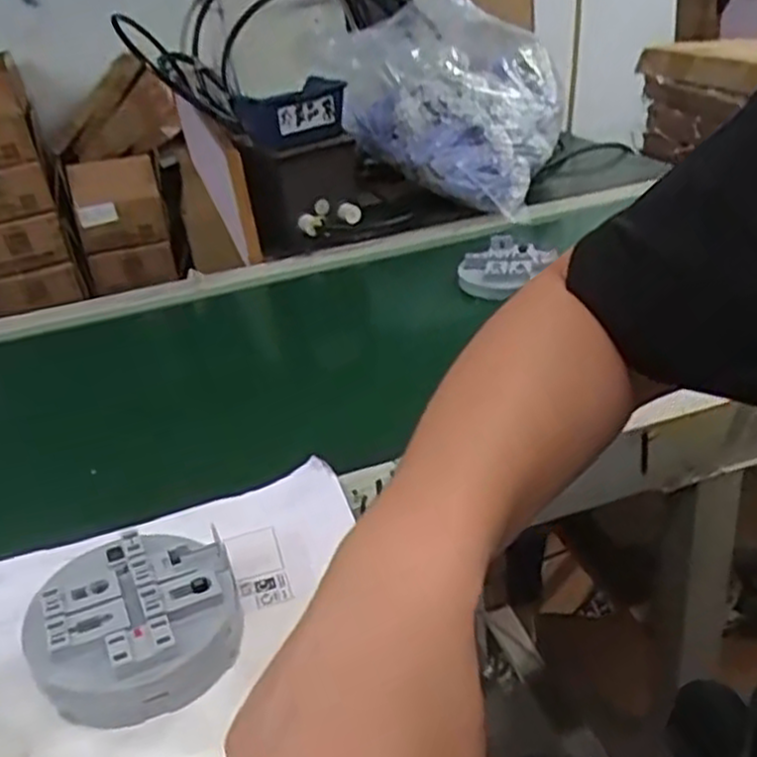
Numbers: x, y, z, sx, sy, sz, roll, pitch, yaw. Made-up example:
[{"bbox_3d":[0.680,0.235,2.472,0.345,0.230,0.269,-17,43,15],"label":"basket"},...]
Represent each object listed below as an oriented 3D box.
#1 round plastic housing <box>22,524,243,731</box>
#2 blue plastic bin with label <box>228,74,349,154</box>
[{"bbox_3d":[-0.124,0.125,0.410,0.099,0.042,0.097,-5,29,3],"label":"round plastic housing"},{"bbox_3d":[-0.103,-0.317,0.955,0.128,0.059,0.069,-16,30,-16],"label":"blue plastic bin with label"}]

